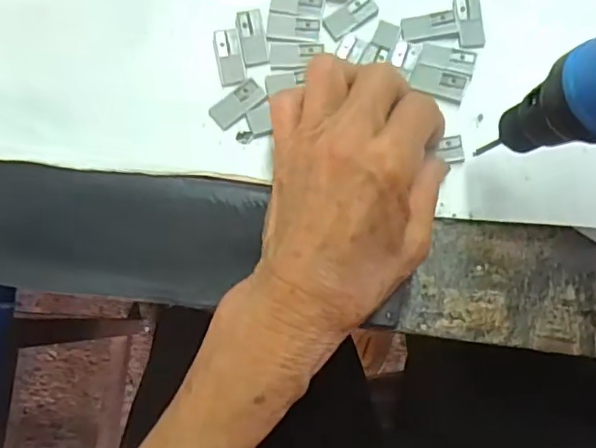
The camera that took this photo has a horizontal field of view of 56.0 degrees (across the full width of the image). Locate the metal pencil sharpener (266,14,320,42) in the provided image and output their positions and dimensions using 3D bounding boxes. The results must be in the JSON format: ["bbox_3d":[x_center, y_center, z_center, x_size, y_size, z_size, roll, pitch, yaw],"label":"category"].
[{"bbox_3d":[-0.002,-0.100,0.284,0.026,0.004,0.014,4,81,-2],"label":"metal pencil sharpener"}]

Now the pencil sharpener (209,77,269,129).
[{"bbox_3d":[-0.030,-0.059,0.276,0.028,0.004,0.014,-40,85,-8],"label":"pencil sharpener"}]

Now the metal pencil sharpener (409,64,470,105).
[{"bbox_3d":[0.071,-0.071,0.280,0.027,0.004,0.016,19,81,1],"label":"metal pencil sharpener"}]

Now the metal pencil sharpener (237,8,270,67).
[{"bbox_3d":[-0.023,-0.095,0.282,0.013,0.004,0.030,-9,82,-4],"label":"metal pencil sharpener"}]

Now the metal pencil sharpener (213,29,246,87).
[{"bbox_3d":[-0.034,-0.084,0.279,0.012,0.004,0.029,-10,82,-4],"label":"metal pencil sharpener"}]

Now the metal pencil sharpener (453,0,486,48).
[{"bbox_3d":[0.088,-0.105,0.288,0.014,0.004,0.030,-4,82,-3],"label":"metal pencil sharpener"}]

